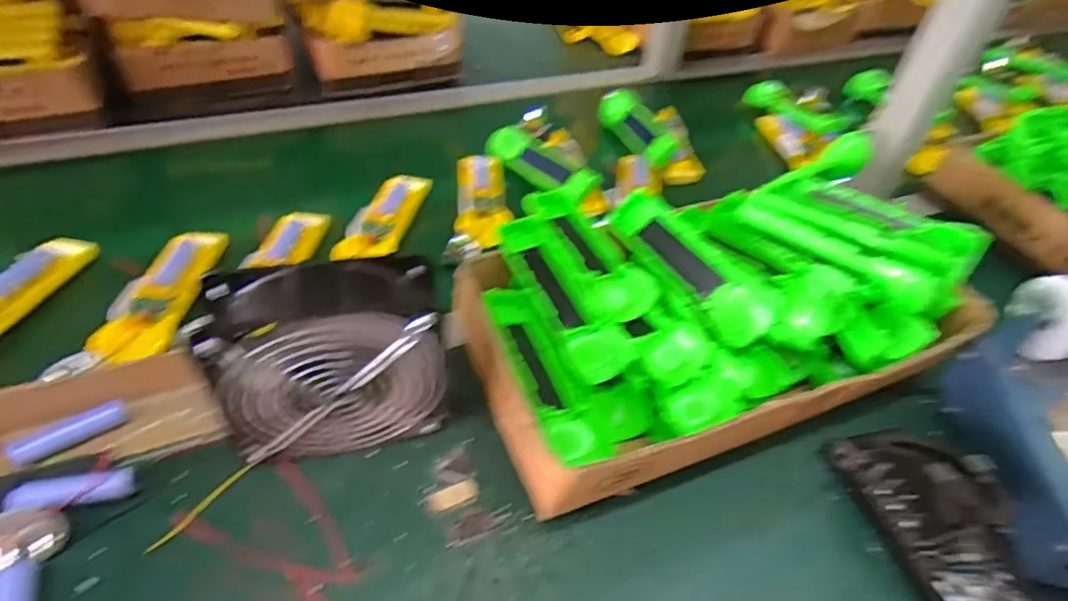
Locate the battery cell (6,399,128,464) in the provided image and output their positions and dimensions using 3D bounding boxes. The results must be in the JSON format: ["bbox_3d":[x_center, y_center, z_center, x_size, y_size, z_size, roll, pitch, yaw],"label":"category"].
[{"bbox_3d":[-0.328,0.092,0.404,0.016,0.019,0.068,39,44,23],"label":"battery cell"}]

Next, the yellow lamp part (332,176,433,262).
[{"bbox_3d":[-0.161,-0.087,0.625,0.053,0.035,0.181,12,38,5],"label":"yellow lamp part"}]

